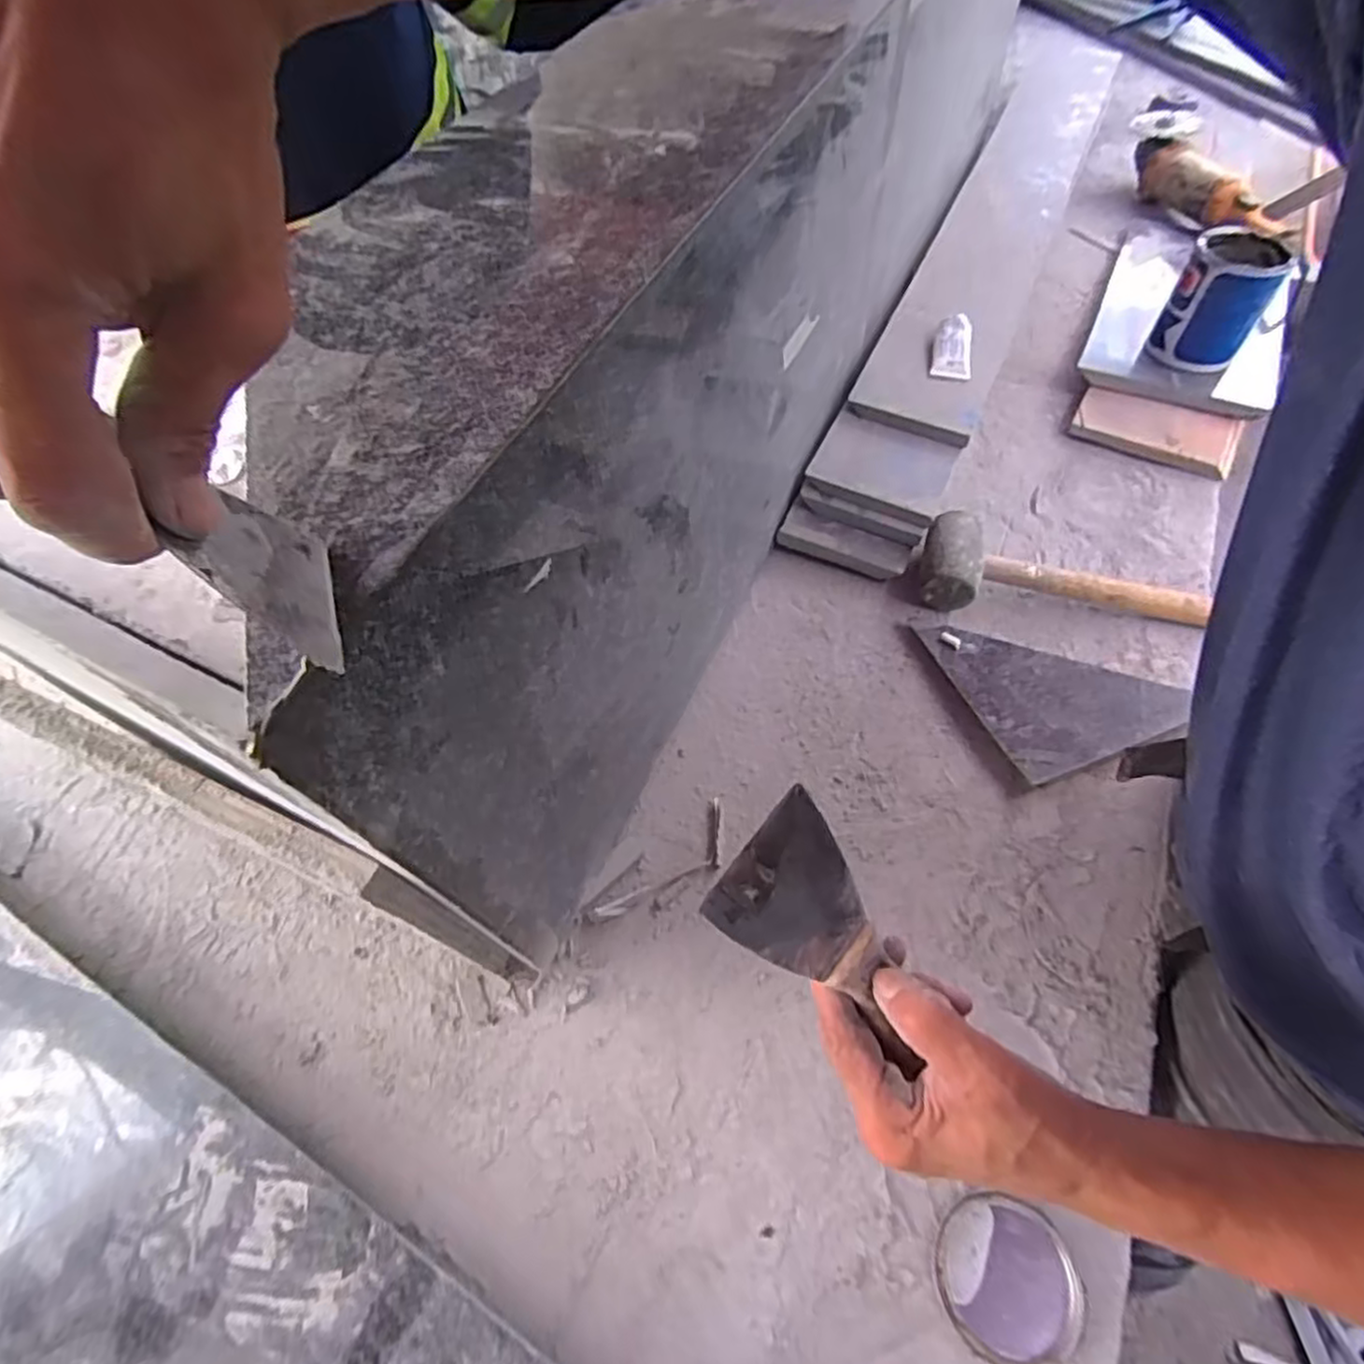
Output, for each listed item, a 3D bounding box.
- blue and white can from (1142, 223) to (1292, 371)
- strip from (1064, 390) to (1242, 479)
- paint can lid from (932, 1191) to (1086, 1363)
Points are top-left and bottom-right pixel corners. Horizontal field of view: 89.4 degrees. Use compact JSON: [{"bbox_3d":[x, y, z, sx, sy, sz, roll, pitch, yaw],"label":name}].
[{"bbox_3d":[0.638,-0.454,0.822,0.098,0.113,0.098,32,65,21],"label":"blue and white can"},{"bbox_3d":[0.570,-0.305,0.835,0.175,0.023,0.085,26,63,18],"label":"strip"},{"bbox_3d":[0.210,0.386,0.446,0.086,0.013,0.083,6,58,7],"label":"paint can lid"}]

